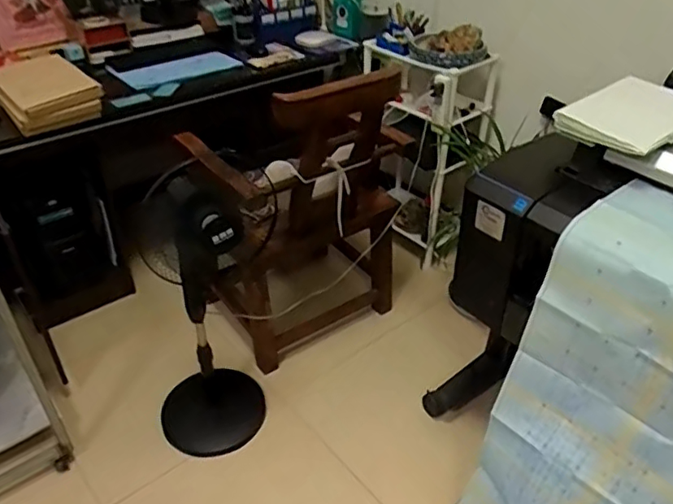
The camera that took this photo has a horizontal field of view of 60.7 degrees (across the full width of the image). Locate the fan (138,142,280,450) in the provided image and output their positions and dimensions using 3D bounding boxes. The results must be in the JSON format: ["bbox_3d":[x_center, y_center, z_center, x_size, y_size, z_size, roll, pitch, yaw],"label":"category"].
[{"bbox_3d":[-0.341,0.127,1.555,0.388,0.870,0.363,-7,37,-9],"label":"fan"}]

